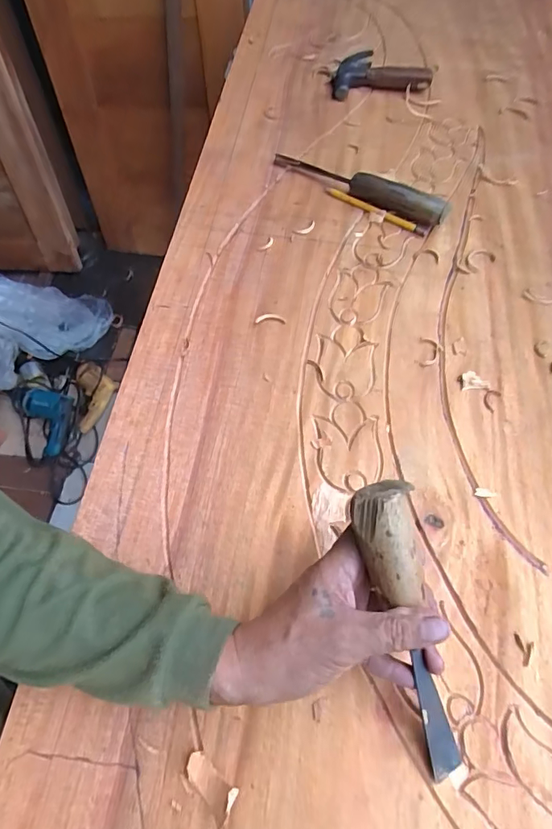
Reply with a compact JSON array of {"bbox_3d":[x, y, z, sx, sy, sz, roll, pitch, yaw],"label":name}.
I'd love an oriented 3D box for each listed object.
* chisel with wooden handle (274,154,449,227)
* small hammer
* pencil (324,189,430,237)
[{"bbox_3d":[0.105,-0.299,0.600,0.244,0.032,0.030,25,65,13],"label":"chisel with wooden handle"},{"bbox_3d":[0.166,-0.541,0.737,0.157,0.029,0.078,-6,62,-3],"label":"small hammer"},{"bbox_3d":[0.128,-0.265,0.596,0.147,0.008,0.012,32,67,16],"label":"pencil"}]

